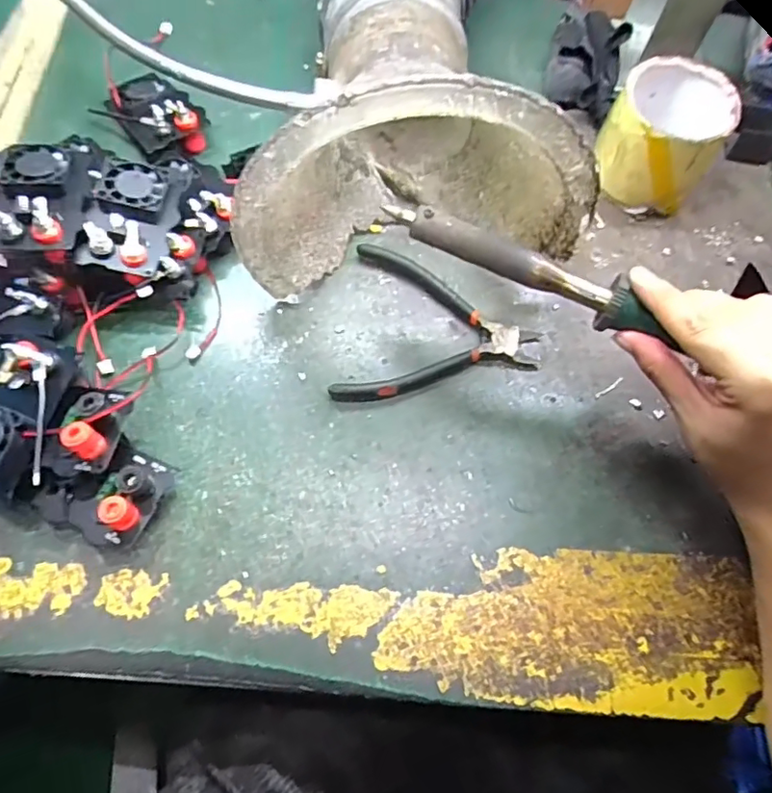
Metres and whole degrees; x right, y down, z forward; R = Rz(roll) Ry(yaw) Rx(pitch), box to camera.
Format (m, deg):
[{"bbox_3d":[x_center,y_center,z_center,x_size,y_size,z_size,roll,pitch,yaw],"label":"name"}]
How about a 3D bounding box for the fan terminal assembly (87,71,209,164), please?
[{"bbox_3d":[-0.178,-0.219,0.444,0.083,0.028,0.061,42,73,13],"label":"fan terminal assembly"}]

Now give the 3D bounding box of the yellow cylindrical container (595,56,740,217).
[{"bbox_3d":[0.207,-0.198,0.435,0.079,0.070,0.092,29,71,8],"label":"yellow cylindrical container"}]

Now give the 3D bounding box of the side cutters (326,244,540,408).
[{"bbox_3d":[0.039,-0.043,0.400,0.131,0.011,0.115,10,68,2],"label":"side cutters"}]

